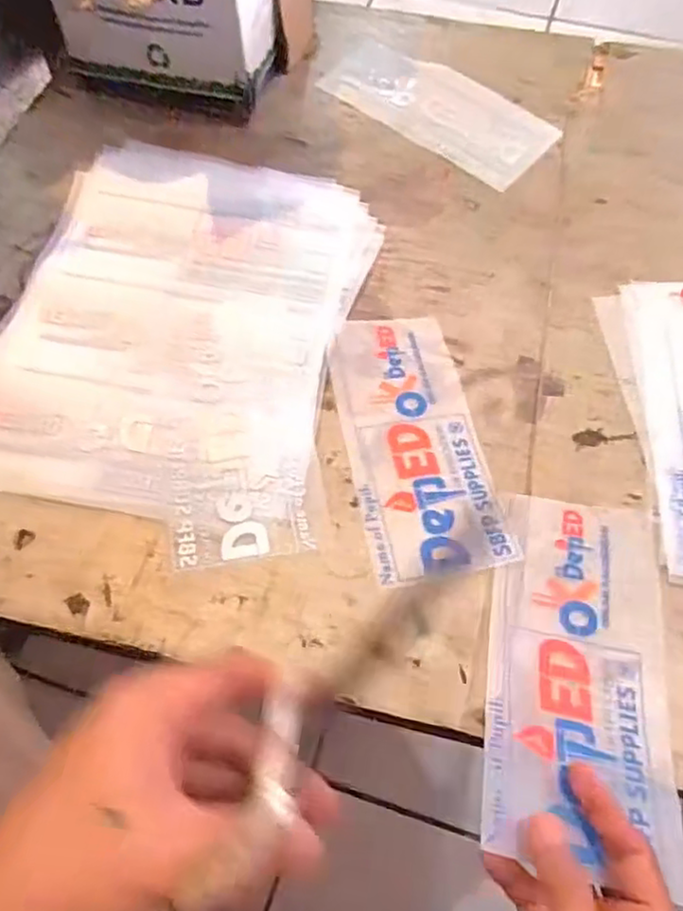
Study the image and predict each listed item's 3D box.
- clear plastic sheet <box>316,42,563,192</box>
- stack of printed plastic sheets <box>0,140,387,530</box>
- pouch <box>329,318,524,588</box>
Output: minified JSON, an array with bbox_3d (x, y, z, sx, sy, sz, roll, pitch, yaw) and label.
[{"bbox_3d":[0.102,-0.369,0.695,0.246,0.007,0.121,38,68,19],"label":"clear plastic sheet"},{"bbox_3d":[-0.134,-0.127,0.558,0.276,0.015,0.379,9,61,5],"label":"stack of printed plastic sheets"},{"bbox_3d":[0.056,-0.017,0.507,0.102,0.008,0.228,-9,61,-5],"label":"pouch"}]

